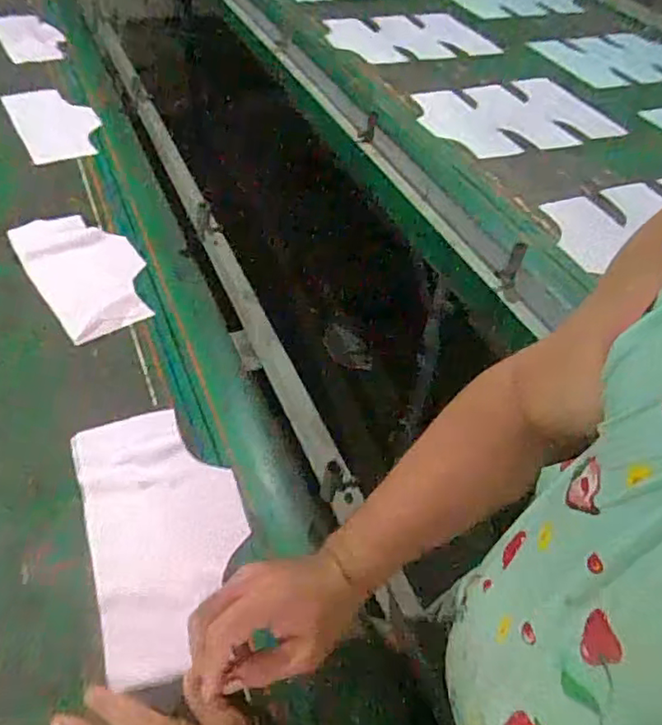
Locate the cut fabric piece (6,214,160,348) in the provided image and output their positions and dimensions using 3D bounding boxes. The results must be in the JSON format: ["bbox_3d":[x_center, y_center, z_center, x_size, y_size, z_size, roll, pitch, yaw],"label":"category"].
[{"bbox_3d":[-0.359,-0.142,0.872,0.149,0.008,0.277,-26,55,-26],"label":"cut fabric piece"}]

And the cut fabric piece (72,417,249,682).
[{"bbox_3d":[-0.170,0.165,0.613,0.154,0.015,0.284,-14,50,-18],"label":"cut fabric piece"}]

